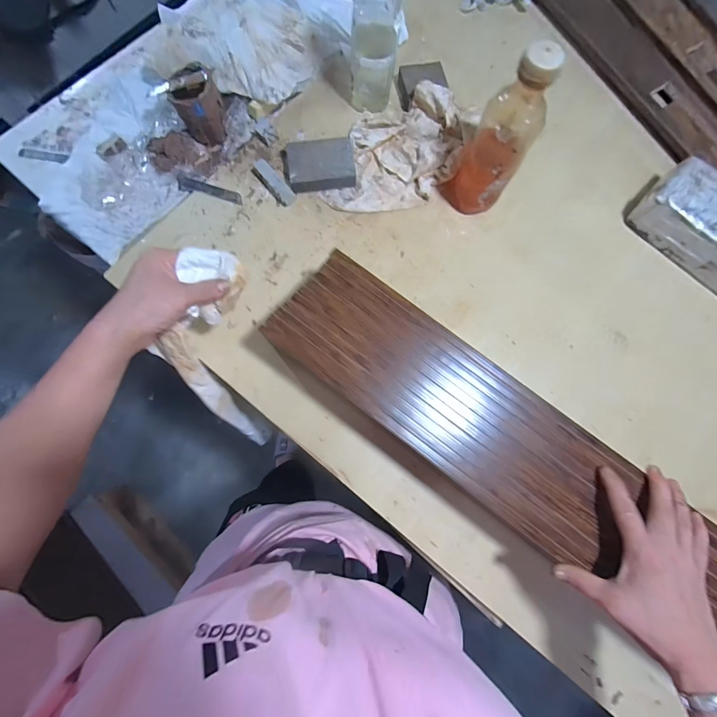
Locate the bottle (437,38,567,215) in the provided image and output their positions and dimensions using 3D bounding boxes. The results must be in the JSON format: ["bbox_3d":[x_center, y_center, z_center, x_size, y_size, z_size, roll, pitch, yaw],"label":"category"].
[{"bbox_3d":[0.173,-0.266,0.425,0.079,0.203,0.069,36,80,5],"label":"bottle"}]

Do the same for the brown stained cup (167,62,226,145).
[{"bbox_3d":[-0.236,-0.371,0.500,0.066,0.086,0.064,1,73,-2],"label":"brown stained cup"}]

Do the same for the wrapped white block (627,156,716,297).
[{"bbox_3d":[0.519,-0.185,0.497,0.208,0.066,0.103,42,80,6],"label":"wrapped white block"}]

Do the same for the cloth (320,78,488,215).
[{"bbox_3d":[0.074,-0.321,0.498,0.180,0.058,0.246,22,83,1],"label":"cloth"}]

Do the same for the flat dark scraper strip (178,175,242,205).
[{"bbox_3d":[-0.225,-0.255,0.509,0.106,0.004,0.020,17,79,1],"label":"flat dark scraper strip"}]

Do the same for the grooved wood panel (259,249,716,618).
[{"bbox_3d":[0.277,0.176,0.361,0.863,0.018,0.135,37,83,5],"label":"grooved wood panel"}]

